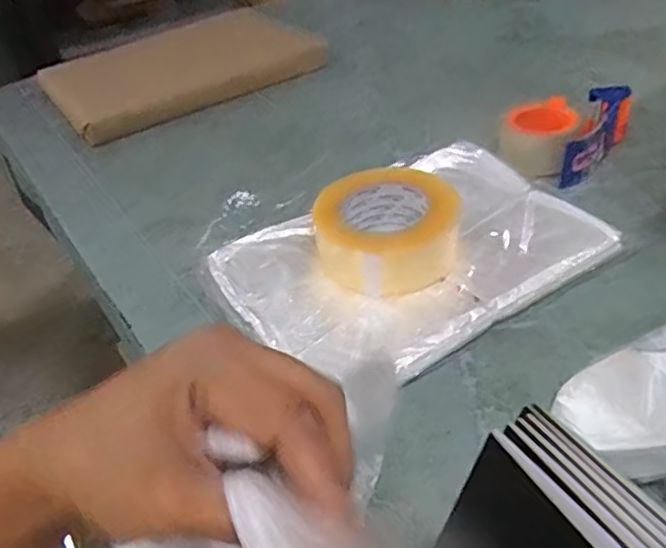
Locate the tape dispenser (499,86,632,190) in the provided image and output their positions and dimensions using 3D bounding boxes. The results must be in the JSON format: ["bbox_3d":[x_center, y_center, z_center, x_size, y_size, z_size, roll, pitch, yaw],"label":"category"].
[{"bbox_3d":[0.265,-0.172,0.704,0.111,0.057,0.152,27,52,33],"label":"tape dispenser"}]

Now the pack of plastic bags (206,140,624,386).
[{"bbox_3d":[0.074,-0.017,0.577,0.330,0.035,0.221,-26,43,-21],"label":"pack of plastic bags"}]

